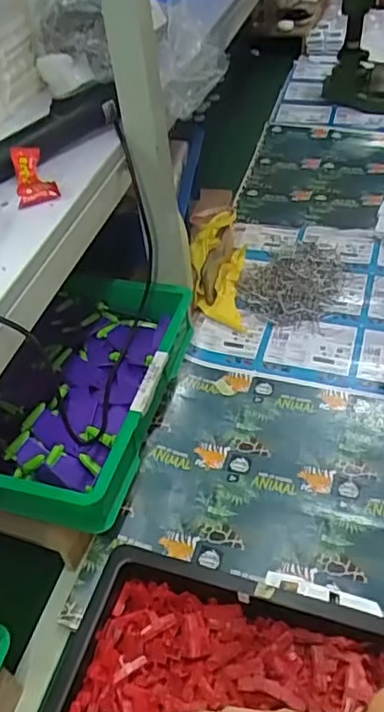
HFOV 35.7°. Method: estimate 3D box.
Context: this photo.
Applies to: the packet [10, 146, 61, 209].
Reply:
[{"bbox_3d":[-0.172,-0.191,0.638,0.041,0.021,0.081,-20,64,-12],"label":"packet"}]

